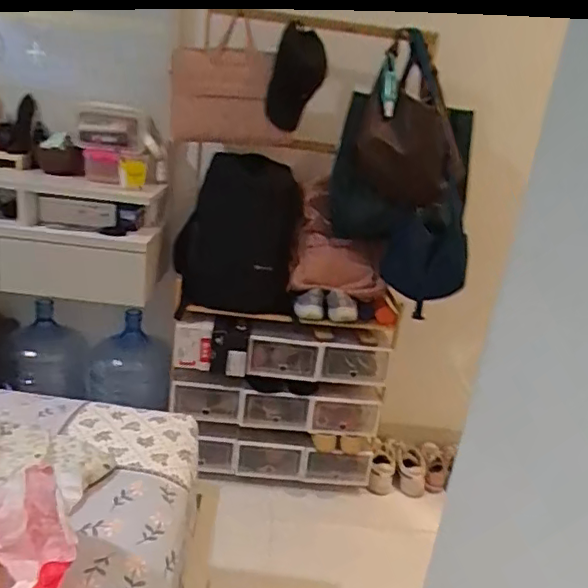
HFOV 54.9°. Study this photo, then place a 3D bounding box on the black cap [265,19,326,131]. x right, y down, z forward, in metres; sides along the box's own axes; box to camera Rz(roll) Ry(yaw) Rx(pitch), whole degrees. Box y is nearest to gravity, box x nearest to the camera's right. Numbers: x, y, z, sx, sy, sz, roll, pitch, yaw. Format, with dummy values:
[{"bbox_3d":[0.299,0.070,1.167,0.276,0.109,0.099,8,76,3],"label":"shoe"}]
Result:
[{"bbox_3d":[0.008,-0.538,1.426,0.124,0.236,0.124,8,19,1],"label":"black cap"}]

